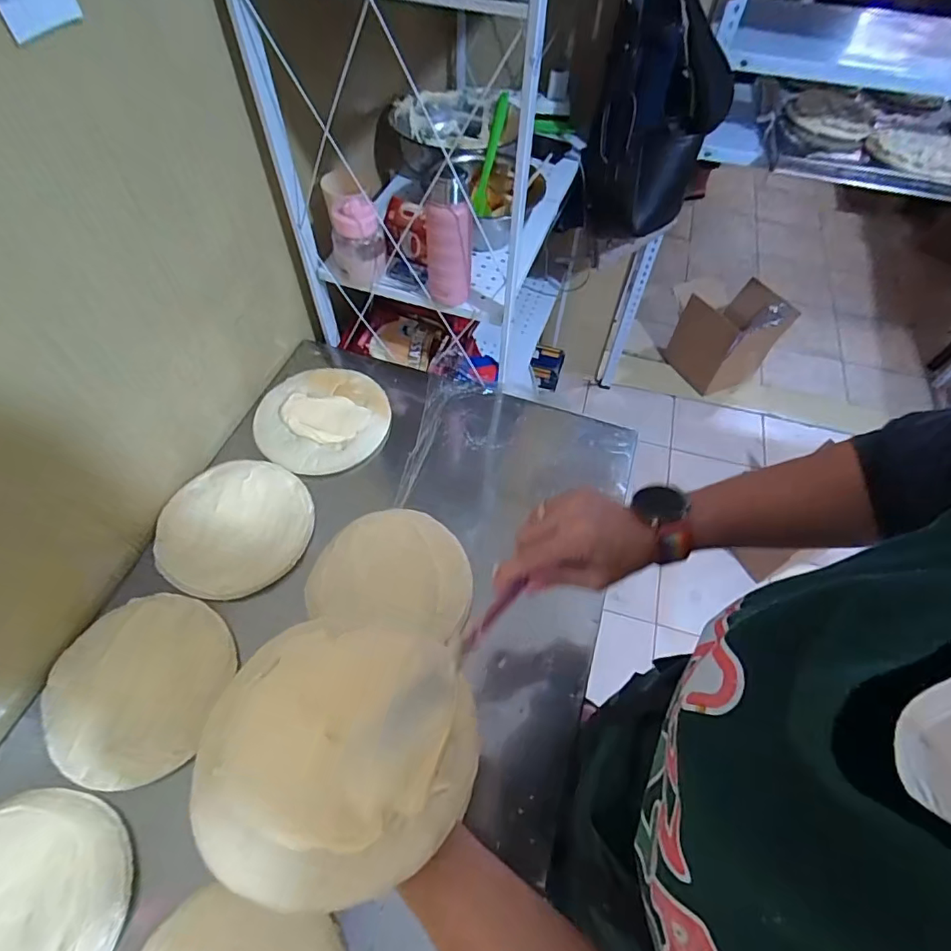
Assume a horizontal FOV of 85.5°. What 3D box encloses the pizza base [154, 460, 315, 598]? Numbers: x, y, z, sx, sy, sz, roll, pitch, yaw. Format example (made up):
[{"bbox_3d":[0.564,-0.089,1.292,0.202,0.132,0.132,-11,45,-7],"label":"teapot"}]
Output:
[{"bbox_3d":[-0.323,0.066,0.697,0.194,0.010,0.193,-10,58,-9],"label":"pizza base"}]

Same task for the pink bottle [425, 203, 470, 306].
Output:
[{"bbox_3d":[-0.039,-0.308,0.723,0.054,0.153,0.058,-9,57,-8],"label":"pink bottle"}]

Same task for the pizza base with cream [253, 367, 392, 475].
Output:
[{"bbox_3d":[-0.235,-0.096,0.798,0.194,0.016,0.190,-7,57,-7],"label":"pizza base with cream"}]

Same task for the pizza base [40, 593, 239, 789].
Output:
[{"bbox_3d":[-0.382,0.233,0.582,0.189,0.007,0.196,13,57,6],"label":"pizza base"}]

